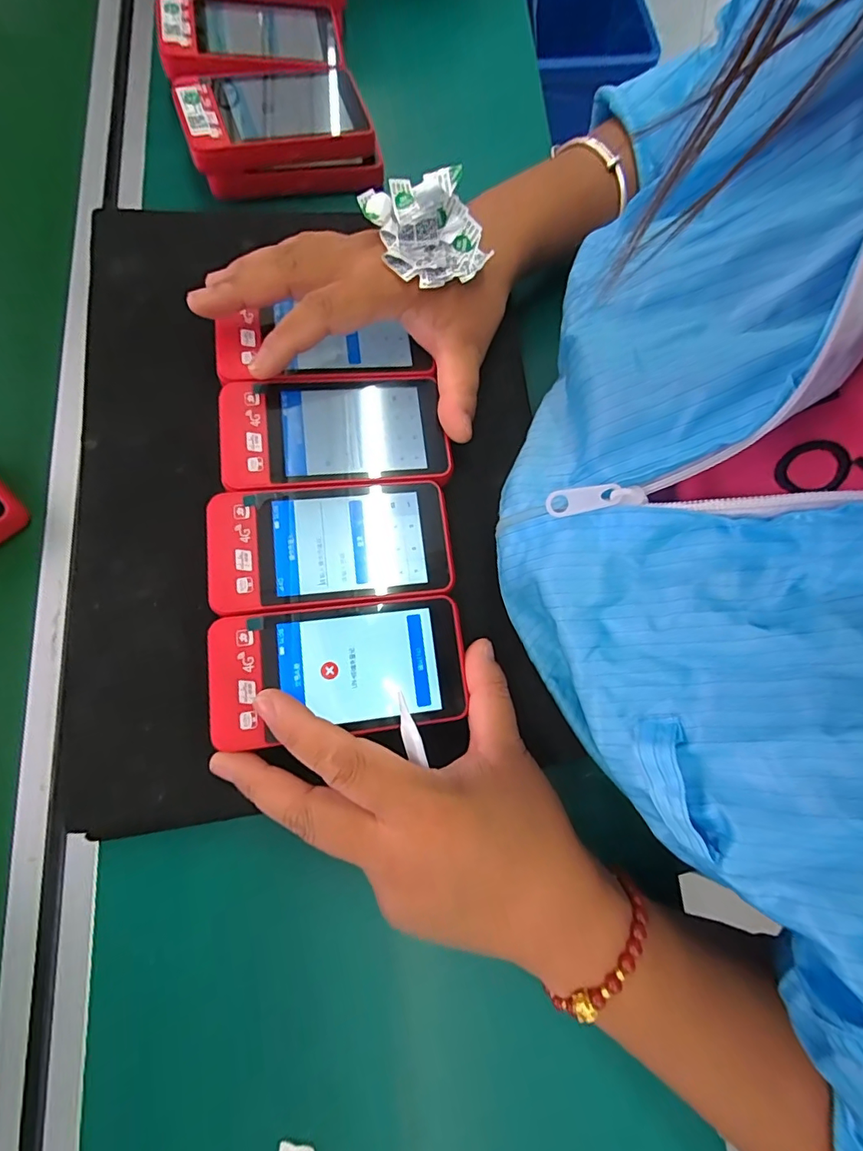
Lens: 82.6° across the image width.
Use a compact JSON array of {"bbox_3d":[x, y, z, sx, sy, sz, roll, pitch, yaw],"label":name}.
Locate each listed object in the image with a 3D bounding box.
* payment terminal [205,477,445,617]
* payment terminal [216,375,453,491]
[{"bbox_3d":[-0.050,-0.016,0.248,0.116,0.017,0.061,-7,79,-2],"label":"payment terminal"},{"bbox_3d":[-0.051,-0.078,0.261,0.115,0.016,0.063,-6,78,-1],"label":"payment terminal"}]

